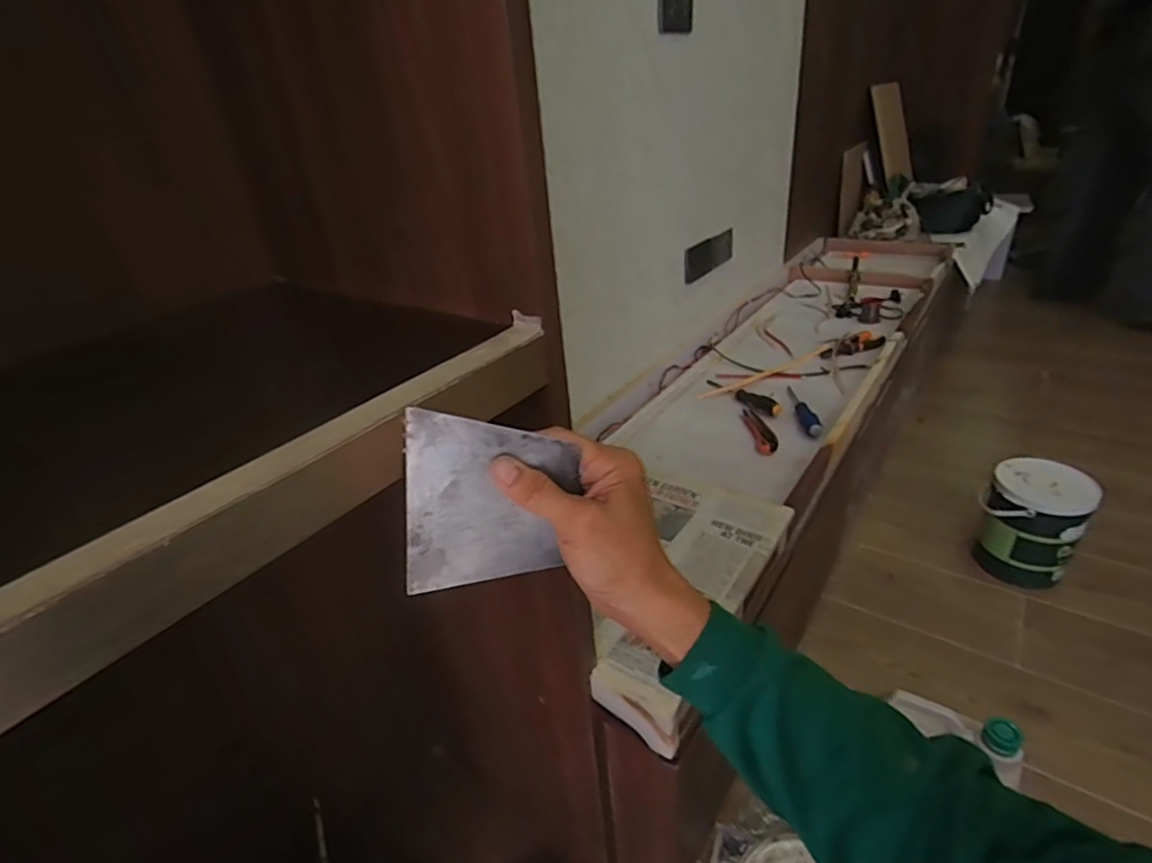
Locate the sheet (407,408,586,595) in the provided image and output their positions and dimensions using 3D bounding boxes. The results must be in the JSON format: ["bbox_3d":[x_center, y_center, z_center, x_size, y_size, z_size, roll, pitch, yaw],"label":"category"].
[{"bbox_3d":[-0.049,0.042,0.344,0.094,0.101,0.004,2,12,-7],"label":"sheet"}]

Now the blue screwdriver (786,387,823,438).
[{"bbox_3d":[0.422,-0.046,1.103,0.025,0.023,0.194,-1,30,7],"label":"blue screwdriver"}]

